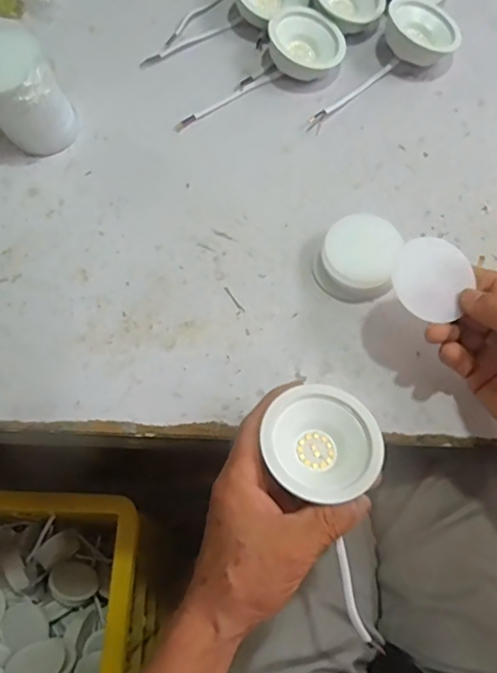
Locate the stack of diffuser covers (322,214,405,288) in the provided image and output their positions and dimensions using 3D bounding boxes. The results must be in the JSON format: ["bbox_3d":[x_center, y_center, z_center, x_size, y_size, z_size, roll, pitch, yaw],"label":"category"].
[{"bbox_3d":[0.085,-0.062,0.436,0.054,0.026,0.060,22,71,9],"label":"stack of diffuser covers"}]

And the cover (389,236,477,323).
[{"bbox_3d":[0.120,-0.040,0.369,0.051,0.004,0.056,2,74,-8],"label":"cover"}]

